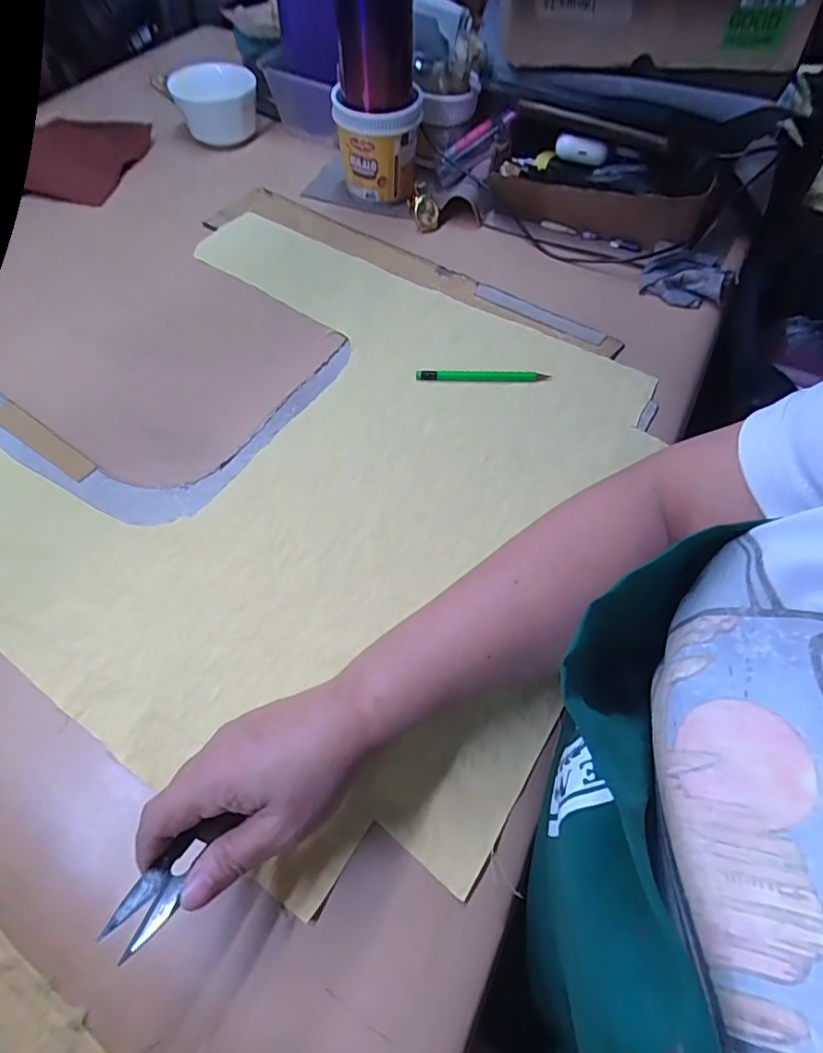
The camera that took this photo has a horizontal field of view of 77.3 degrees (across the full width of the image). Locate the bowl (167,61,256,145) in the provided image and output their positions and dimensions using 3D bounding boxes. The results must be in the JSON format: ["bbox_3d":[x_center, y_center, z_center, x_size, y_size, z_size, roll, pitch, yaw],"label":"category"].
[{"bbox_3d":[-0.236,-0.511,0.631,0.094,0.066,0.094,0,61,-1],"label":"bowl"}]

